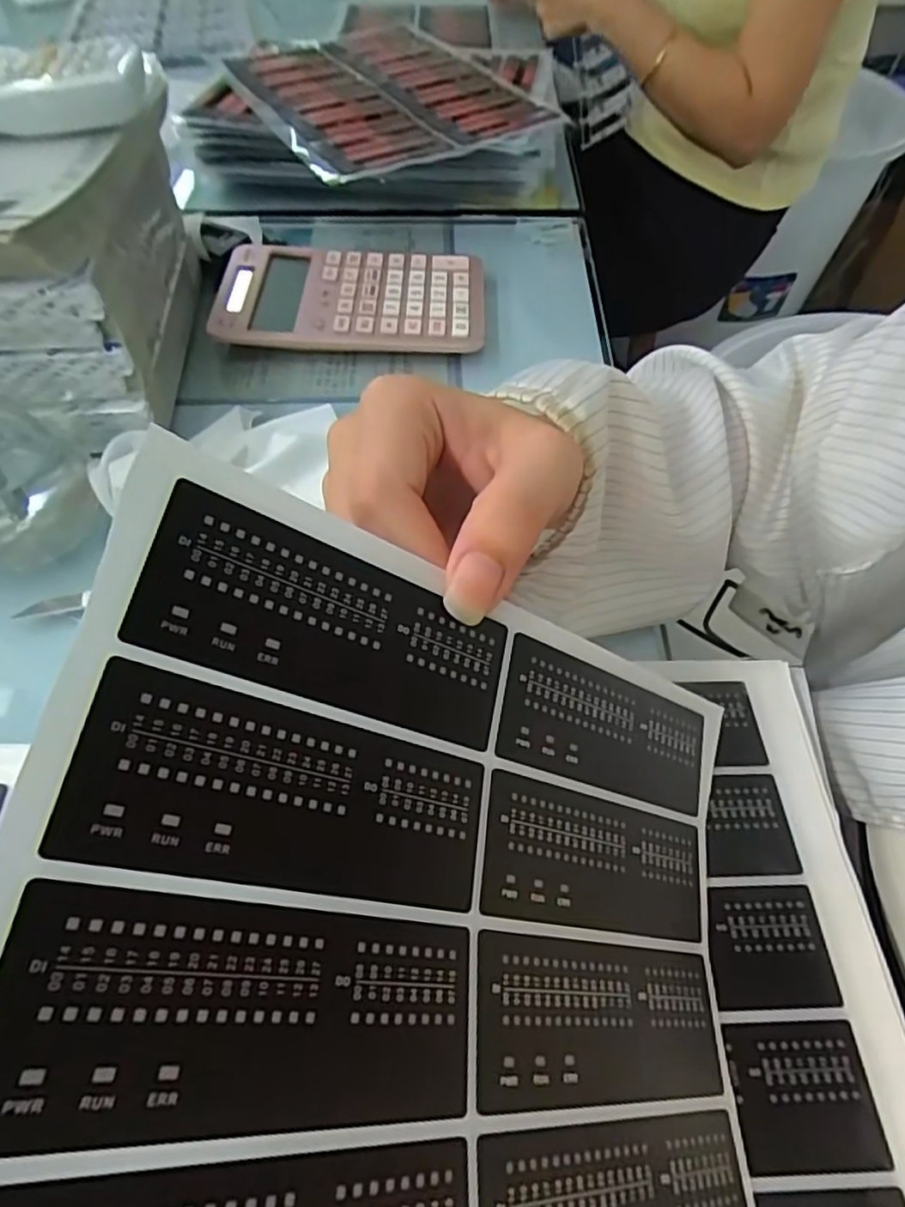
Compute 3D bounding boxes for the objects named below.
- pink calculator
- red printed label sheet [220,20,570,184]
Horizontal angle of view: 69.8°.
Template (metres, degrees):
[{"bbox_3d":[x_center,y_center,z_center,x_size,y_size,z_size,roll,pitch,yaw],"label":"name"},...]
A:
[{"bbox_3d":[-0.073,-0.210,0.450,0.188,0.023,0.108,-1,55,-1],"label":"pink calculator"},{"bbox_3d":[-0.065,-0.433,0.544,0.196,0.010,0.298,-26,59,-15],"label":"red printed label sheet"}]

